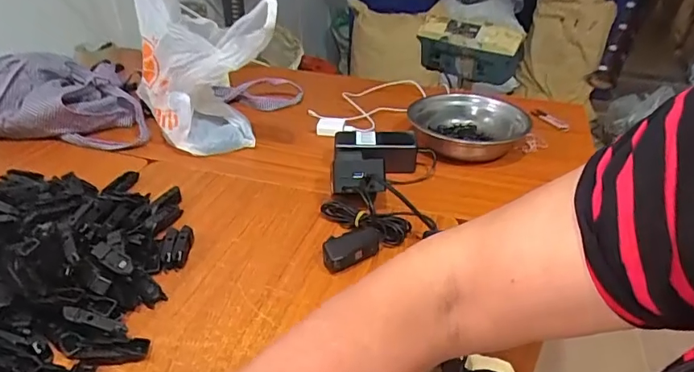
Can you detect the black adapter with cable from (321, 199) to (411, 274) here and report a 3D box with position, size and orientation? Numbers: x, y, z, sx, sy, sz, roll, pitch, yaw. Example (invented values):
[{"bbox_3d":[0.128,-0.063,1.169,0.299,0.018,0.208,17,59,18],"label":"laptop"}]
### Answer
[{"bbox_3d":[0.022,0.060,0.598,0.107,0.034,0.116,-2,32,-7],"label":"black adapter with cable"}]

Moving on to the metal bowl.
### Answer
[{"bbox_3d":[0.204,-0.095,0.802,0.179,0.058,0.177,2,32,-1],"label":"metal bowl"}]

